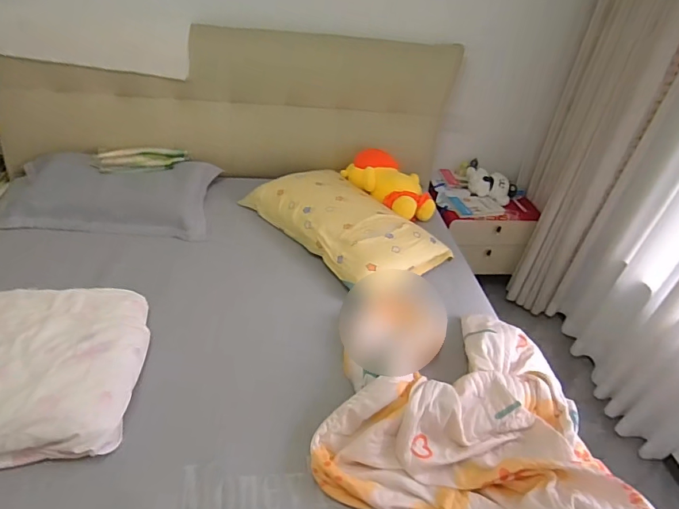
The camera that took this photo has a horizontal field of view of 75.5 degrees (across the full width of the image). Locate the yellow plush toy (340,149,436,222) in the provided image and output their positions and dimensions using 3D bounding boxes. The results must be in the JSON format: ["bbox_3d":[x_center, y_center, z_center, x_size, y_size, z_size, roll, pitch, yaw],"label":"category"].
[{"bbox_3d":[0.206,-0.290,1.807,0.415,0.171,0.227,39,46,13],"label":"yellow plush toy"}]

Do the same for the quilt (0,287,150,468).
[{"bbox_3d":[-0.733,0.254,1.021,0.498,0.119,0.455,-3,39,-13],"label":"quilt"}]

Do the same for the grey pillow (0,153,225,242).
[{"bbox_3d":[-0.847,-0.212,1.608,0.706,0.127,0.413,-1,38,-9],"label":"grey pillow"}]

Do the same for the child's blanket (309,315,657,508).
[{"bbox_3d":[0.391,0.475,0.924,0.715,0.117,0.803,-17,44,-28],"label":"child's blanket"}]

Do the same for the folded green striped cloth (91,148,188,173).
[{"bbox_3d":[-0.759,-0.363,1.693,0.326,0.066,0.122,-7,40,-17],"label":"folded green striped cloth"}]

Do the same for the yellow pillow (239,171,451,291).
[{"bbox_3d":[0.015,-0.130,1.624,0.405,0.111,0.706,-26,48,-35],"label":"yellow pillow"}]

